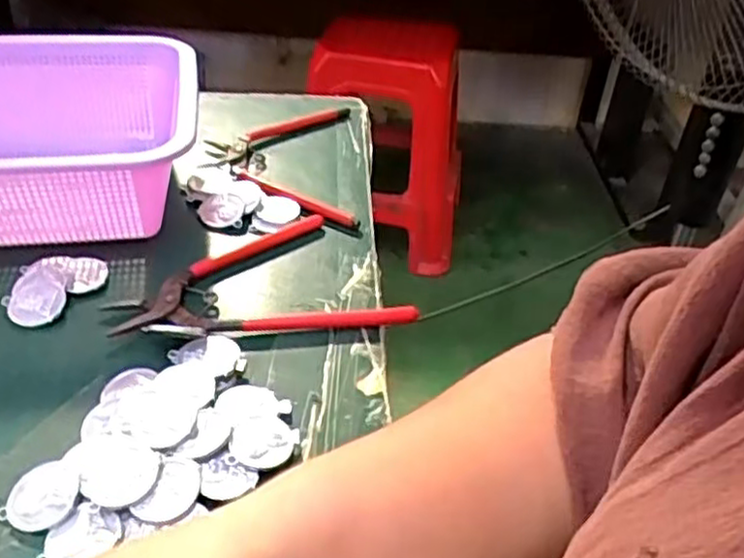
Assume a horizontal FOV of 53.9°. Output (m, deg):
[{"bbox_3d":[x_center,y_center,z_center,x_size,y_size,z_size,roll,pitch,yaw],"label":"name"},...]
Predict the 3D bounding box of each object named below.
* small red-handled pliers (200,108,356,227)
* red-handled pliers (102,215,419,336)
[{"bbox_3d":[-0.070,-0.095,0.553,0.108,0.013,0.173,1,37,-5],"label":"small red-handled pliers"},{"bbox_3d":[-0.067,-0.004,0.438,0.165,0.010,0.109,-4,38,-12],"label":"red-handled pliers"}]

